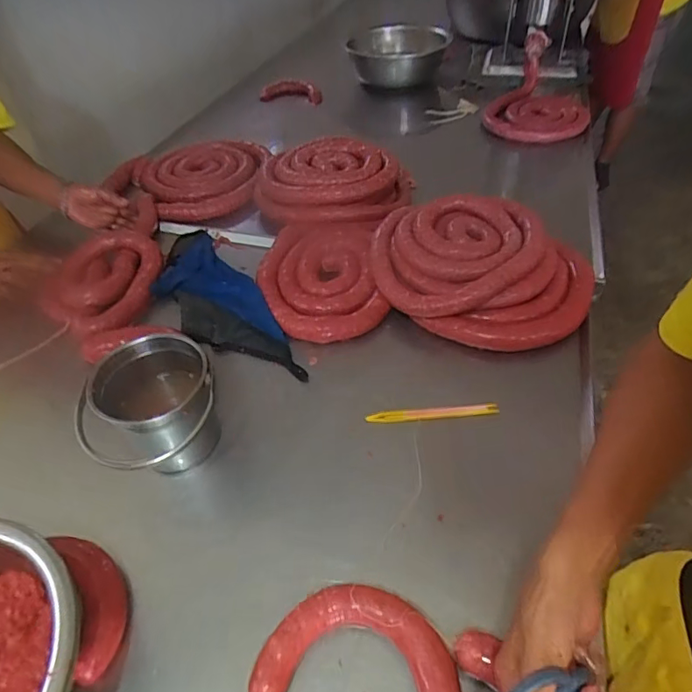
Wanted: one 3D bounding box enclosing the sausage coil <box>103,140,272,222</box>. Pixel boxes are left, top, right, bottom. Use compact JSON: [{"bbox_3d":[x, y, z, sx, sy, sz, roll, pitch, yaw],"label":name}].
[{"bbox_3d":[-0.345,-0.394,1.153,0.270,0.070,0.301,25,52,26],"label":"sausage coil"}]

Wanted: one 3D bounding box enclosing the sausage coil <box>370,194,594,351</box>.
[{"bbox_3d":[0.220,-0.140,0.849,0.363,0.080,0.299,25,52,26],"label":"sausage coil"}]

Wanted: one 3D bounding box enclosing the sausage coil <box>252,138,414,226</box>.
[{"bbox_3d":[-0.024,-0.347,1.050,0.323,0.067,0.244,0,45,5],"label":"sausage coil"}]

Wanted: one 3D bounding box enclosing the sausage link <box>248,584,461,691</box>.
[{"bbox_3d":[0.019,0.300,0.474,0.191,0.032,0.132,14,50,14],"label":"sausage link"}]

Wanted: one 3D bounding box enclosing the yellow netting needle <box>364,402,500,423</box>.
[{"bbox_3d":[0.120,0.093,0.700,0.178,0.005,0.019,-4,60,1],"label":"yellow netting needle"}]

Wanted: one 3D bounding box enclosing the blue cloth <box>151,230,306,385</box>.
[{"bbox_3d":[-0.219,-0.077,0.849,0.138,0.042,0.408,-29,50,-23],"label":"blue cloth"}]

